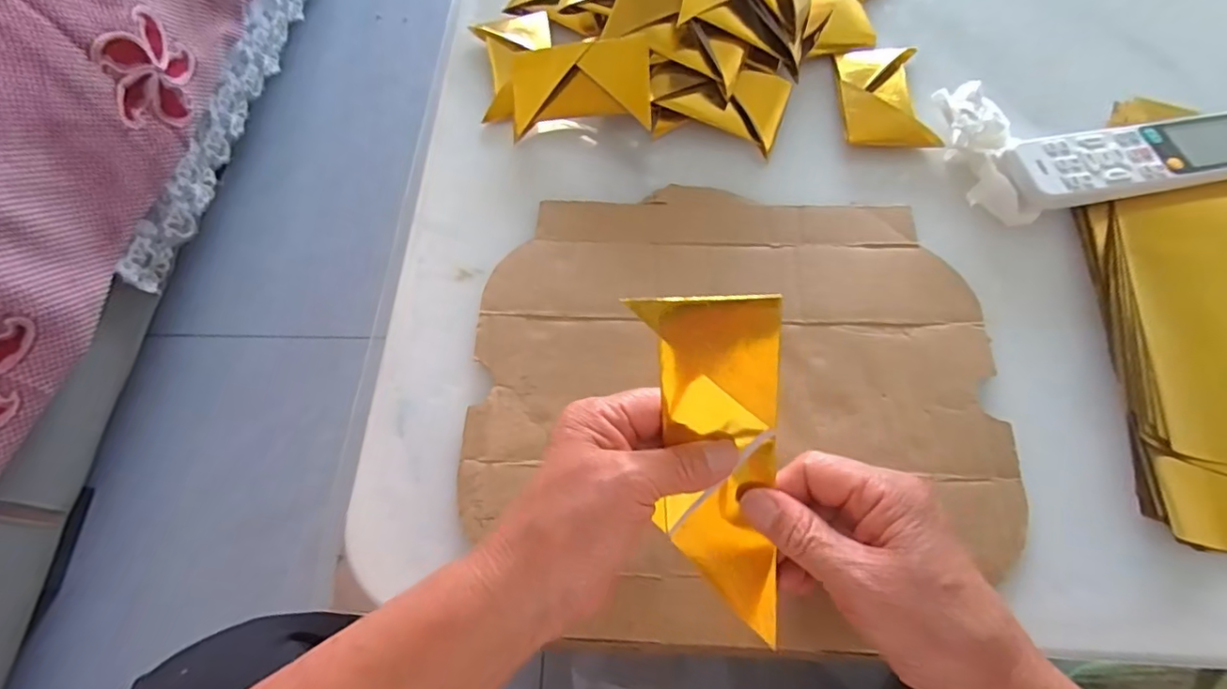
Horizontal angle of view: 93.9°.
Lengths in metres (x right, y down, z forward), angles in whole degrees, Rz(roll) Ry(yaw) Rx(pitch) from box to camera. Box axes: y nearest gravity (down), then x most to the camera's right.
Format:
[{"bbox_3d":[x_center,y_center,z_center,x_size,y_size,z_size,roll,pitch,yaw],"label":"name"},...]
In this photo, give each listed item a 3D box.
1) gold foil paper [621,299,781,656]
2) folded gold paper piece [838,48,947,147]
[{"bbox_3d":[0.048,0.055,0.263,0.056,0.021,0.157,-6,103,0],"label":"gold foil paper"},{"bbox_3d":[0.201,-0.186,0.431,0.062,0.015,0.099,2,67,3],"label":"folded gold paper piece"}]

